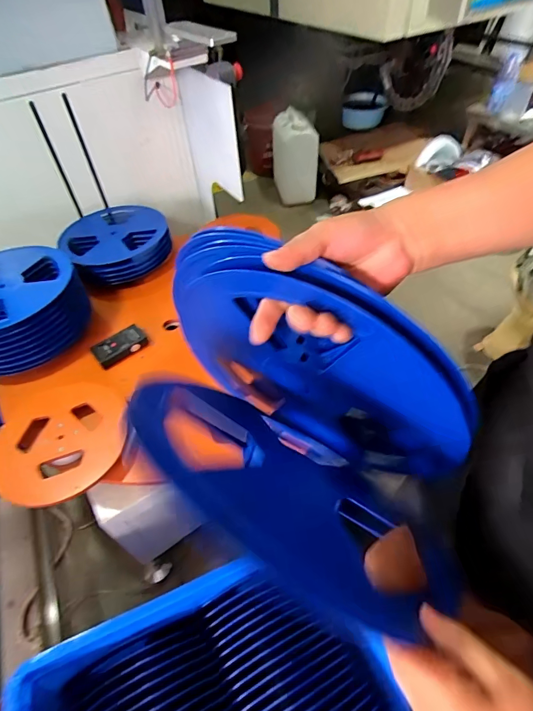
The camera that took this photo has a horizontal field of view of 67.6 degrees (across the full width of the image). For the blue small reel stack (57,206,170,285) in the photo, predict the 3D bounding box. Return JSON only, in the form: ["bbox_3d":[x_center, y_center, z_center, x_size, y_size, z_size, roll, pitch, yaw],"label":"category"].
[{"bbox_3d":[-0.466,-0.363,1.239,0.307,0.071,0.324,-29,53,-20],"label":"blue small reel stack"}]

